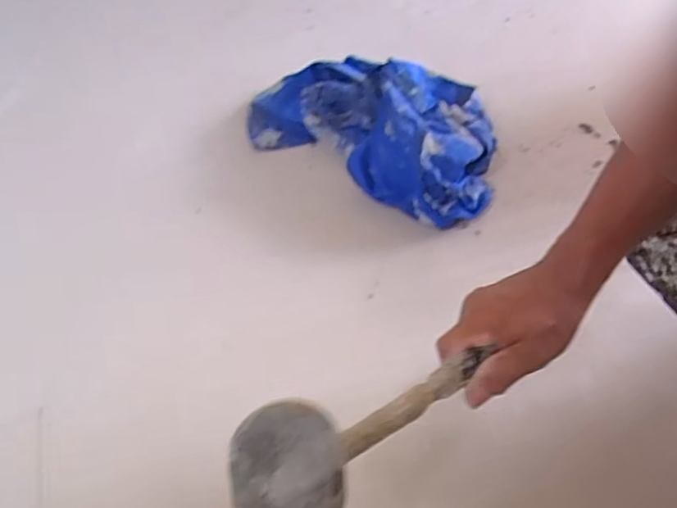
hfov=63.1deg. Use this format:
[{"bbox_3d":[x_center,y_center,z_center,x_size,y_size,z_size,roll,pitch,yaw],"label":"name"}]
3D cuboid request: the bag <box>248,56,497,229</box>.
[{"bbox_3d":[0.047,-0.177,0.716,0.356,0.092,0.220,26,55,23],"label":"bag"}]

